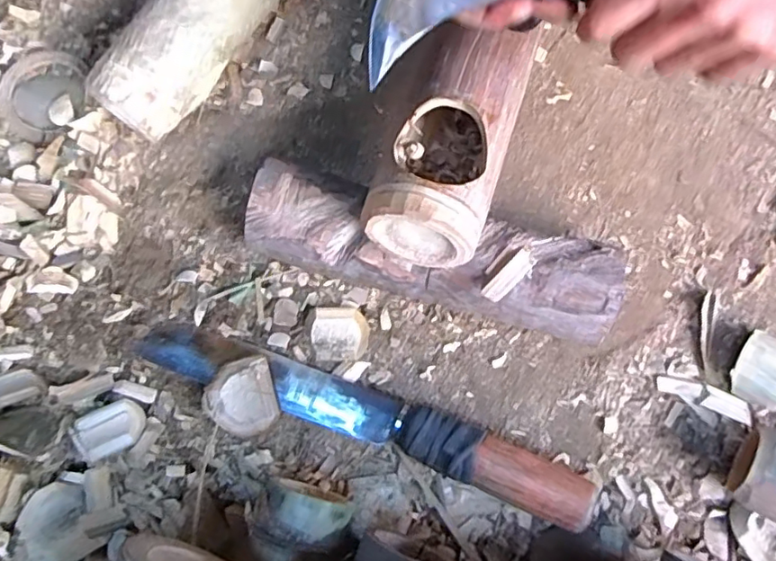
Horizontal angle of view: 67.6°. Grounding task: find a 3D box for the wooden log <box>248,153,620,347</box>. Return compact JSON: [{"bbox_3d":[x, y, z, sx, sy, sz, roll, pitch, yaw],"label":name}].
[{"bbox_3d":[0.029,-0.021,0.431,0.272,0.061,0.071,15,77,5],"label":"wooden log"}]

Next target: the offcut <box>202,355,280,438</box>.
[{"bbox_3d":[-0.108,0.087,0.428,0.050,0.013,0.055,0,76,1],"label":"offcut"}]

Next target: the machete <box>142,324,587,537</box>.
[{"bbox_3d":[-0.026,0.093,0.414,0.338,0.038,0.038,19,77,6],"label":"machete"}]

